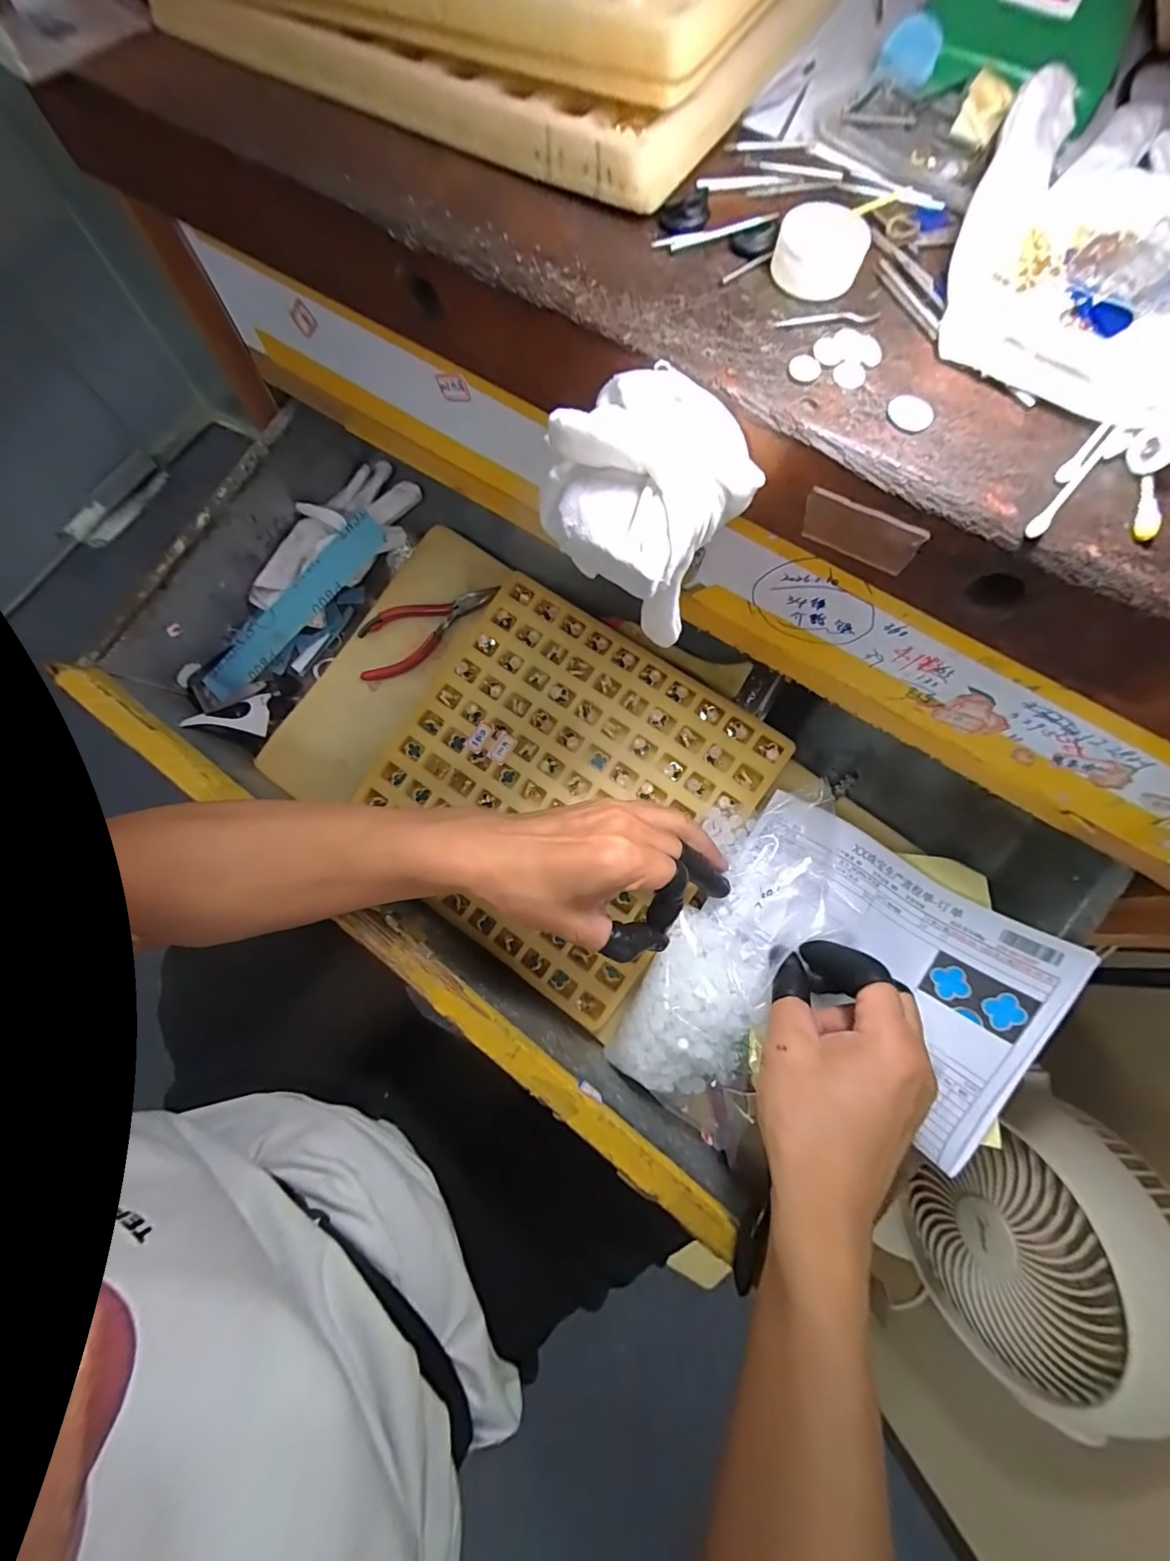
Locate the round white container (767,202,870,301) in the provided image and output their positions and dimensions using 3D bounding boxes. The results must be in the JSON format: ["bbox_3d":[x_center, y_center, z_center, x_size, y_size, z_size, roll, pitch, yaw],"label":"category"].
[{"bbox_3d":[0.088,-0.198,0.189,0.032,0.012,0.031,22,74,4],"label":"round white container"}]

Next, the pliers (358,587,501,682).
[{"bbox_3d":[-0.134,-0.131,0.421,0.130,0.012,0.049,-30,77,3],"label":"pliers"}]

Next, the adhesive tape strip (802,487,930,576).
[{"bbox_3d":[0.103,-0.094,0.191,0.042,0.021,0.004,32,75,14],"label":"adhesive tape strip"}]

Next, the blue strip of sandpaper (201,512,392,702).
[{"bbox_3d":[-0.249,-0.142,0.427,0.212,0.011,0.032,-39,100,12],"label":"blue strip of sandpaper"}]

